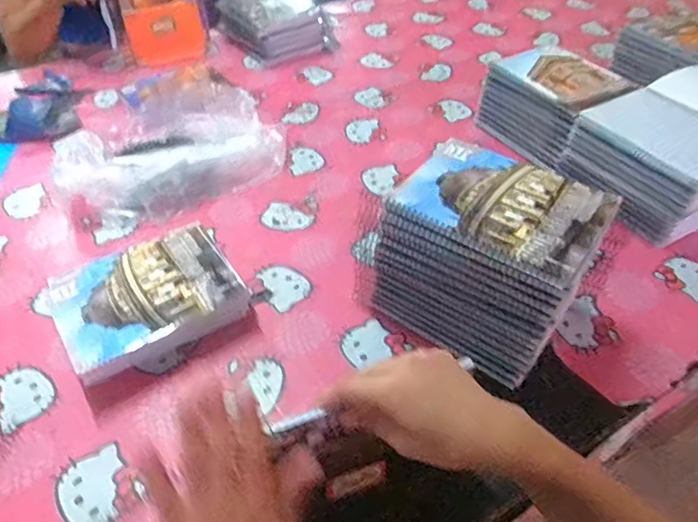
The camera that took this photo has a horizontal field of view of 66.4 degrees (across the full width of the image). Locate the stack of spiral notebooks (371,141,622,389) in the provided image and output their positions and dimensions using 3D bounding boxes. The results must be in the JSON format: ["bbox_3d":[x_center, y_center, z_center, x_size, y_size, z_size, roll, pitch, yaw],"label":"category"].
[{"bbox_3d":[0.148,0.001,0.608,0.207,0.182,0.152,28,51,26],"label":"stack of spiral notebooks"}]

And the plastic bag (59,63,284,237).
[{"bbox_3d":[-0.277,-0.189,0.850,0.361,0.099,0.218,-27,51,-24],"label":"plastic bag"}]

